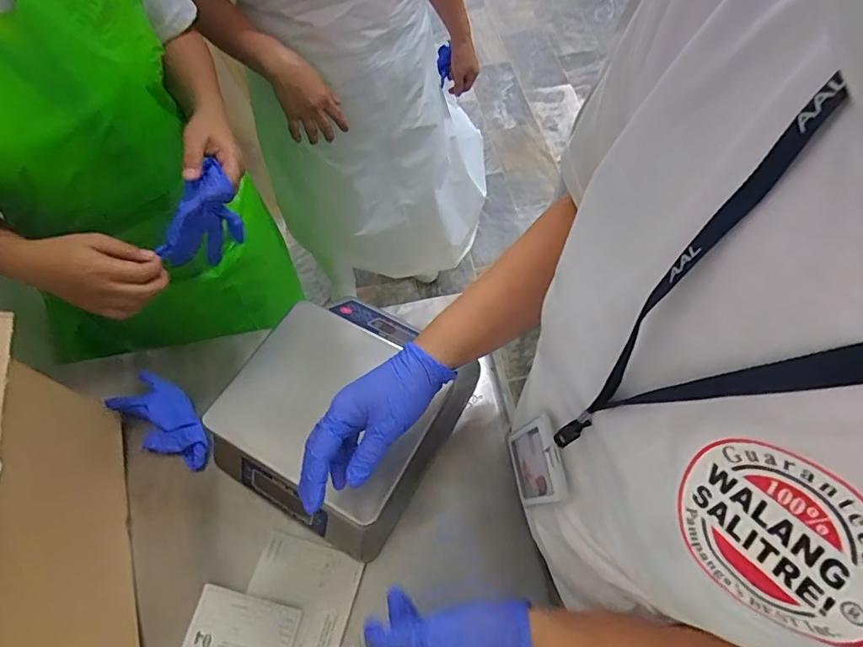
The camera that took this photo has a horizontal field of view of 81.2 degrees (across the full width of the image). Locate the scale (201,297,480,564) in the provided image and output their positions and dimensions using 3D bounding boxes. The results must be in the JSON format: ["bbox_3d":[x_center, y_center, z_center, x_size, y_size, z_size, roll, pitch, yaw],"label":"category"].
[{"bbox_3d":[-0.099,0.102,0.604,0.234,0.114,0.267,33,68,18],"label":"scale"}]

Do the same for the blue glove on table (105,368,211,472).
[{"bbox_3d":[-0.343,0.125,0.653,0.154,0.024,0.073,35,69,19],"label":"blue glove on table"}]

